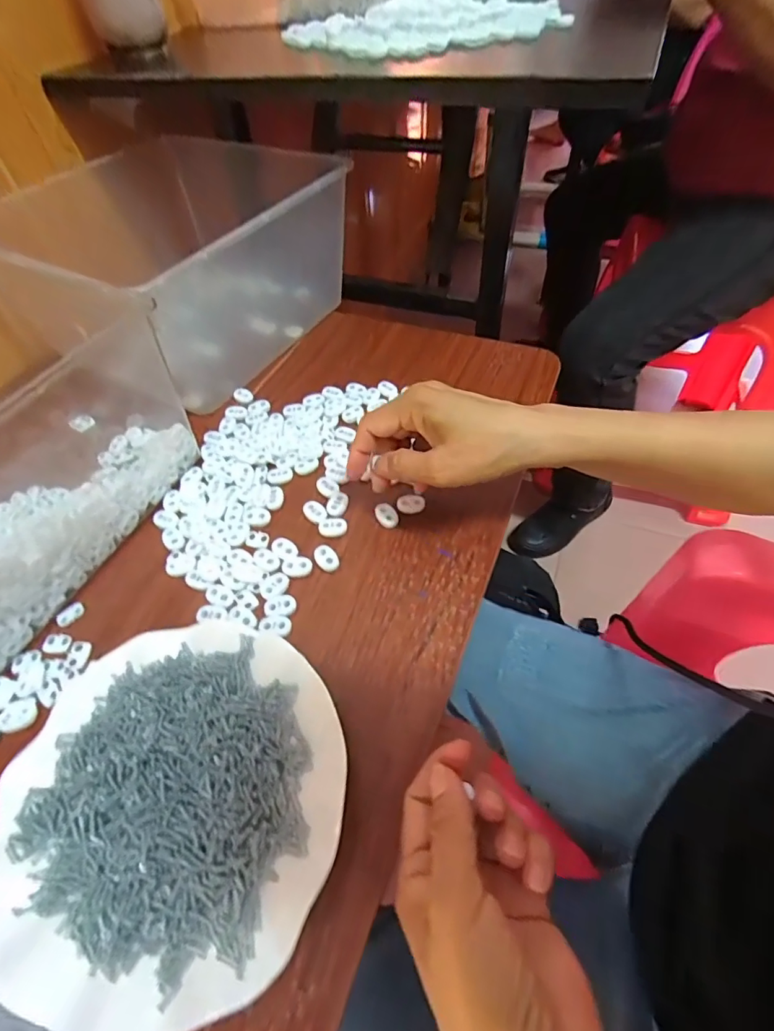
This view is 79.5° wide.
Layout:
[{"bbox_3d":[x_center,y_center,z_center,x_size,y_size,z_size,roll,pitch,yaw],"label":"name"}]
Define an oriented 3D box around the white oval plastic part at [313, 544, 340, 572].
[{"bbox_3d":[-0.046,0.032,0.354,0.015,0.005,0.023,-31,57,-18],"label":"white oval plastic part"}]

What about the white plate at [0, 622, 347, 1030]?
[{"bbox_3d":[-0.115,0.153,0.260,0.179,0.023,0.179,-2,53,2],"label":"white plate"}]

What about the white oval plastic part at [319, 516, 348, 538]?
[{"bbox_3d":[-0.043,0.009,0.372,0.023,0.004,0.017,1,54,5],"label":"white oval plastic part"}]

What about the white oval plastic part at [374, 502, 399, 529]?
[{"bbox_3d":[0.000,0.000,0.375,0.015,0.008,0.023,-29,57,-17],"label":"white oval plastic part"}]

